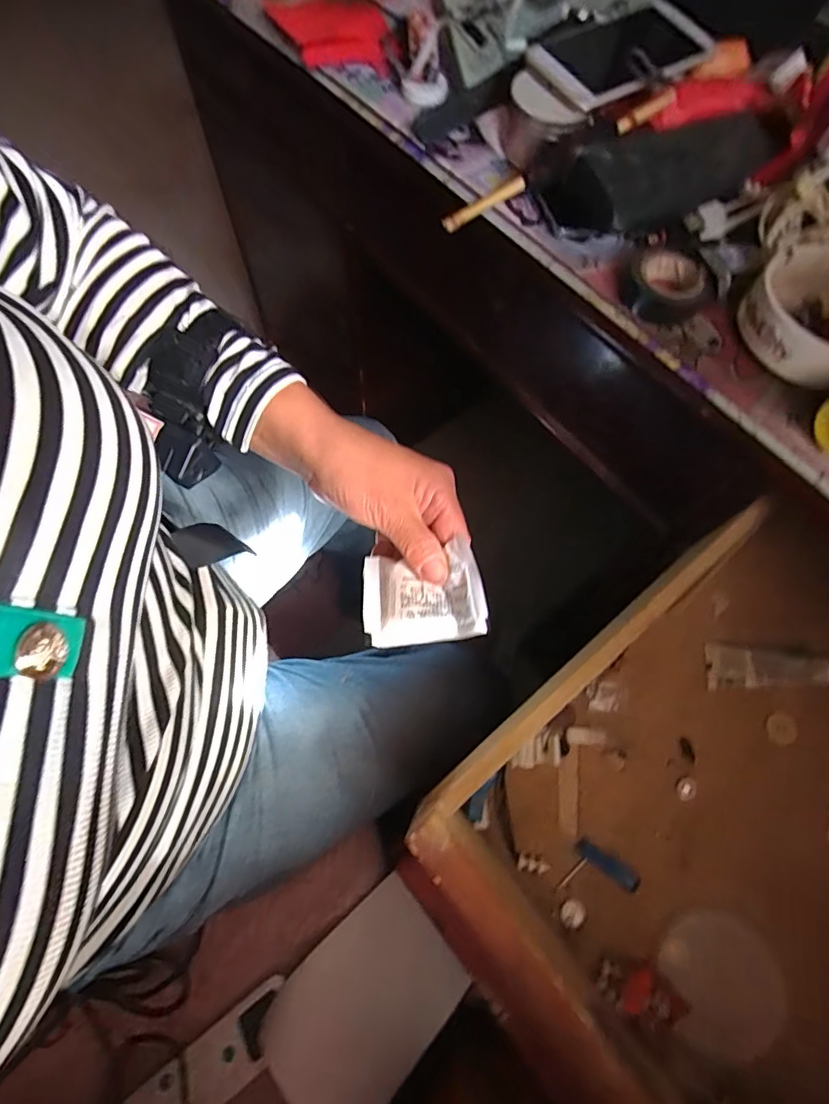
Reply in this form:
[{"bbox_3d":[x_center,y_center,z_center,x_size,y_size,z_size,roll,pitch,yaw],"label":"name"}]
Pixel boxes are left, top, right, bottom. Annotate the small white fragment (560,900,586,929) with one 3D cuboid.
[{"bbox_3d":[0.121,0.277,0.375,0.017,0.004,0.020,30,70,9],"label":"small white fragment"}]

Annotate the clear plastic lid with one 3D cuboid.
[{"bbox_3d":[0.221,0.308,0.353,0.081,0.007,0.083,1,68,-3],"label":"clear plastic lid"}]

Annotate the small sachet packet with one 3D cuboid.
[{"bbox_3d":[0.004,0.026,0.293,0.072,0.010,0.057,-10,66,13],"label":"small sachet packet"}]

